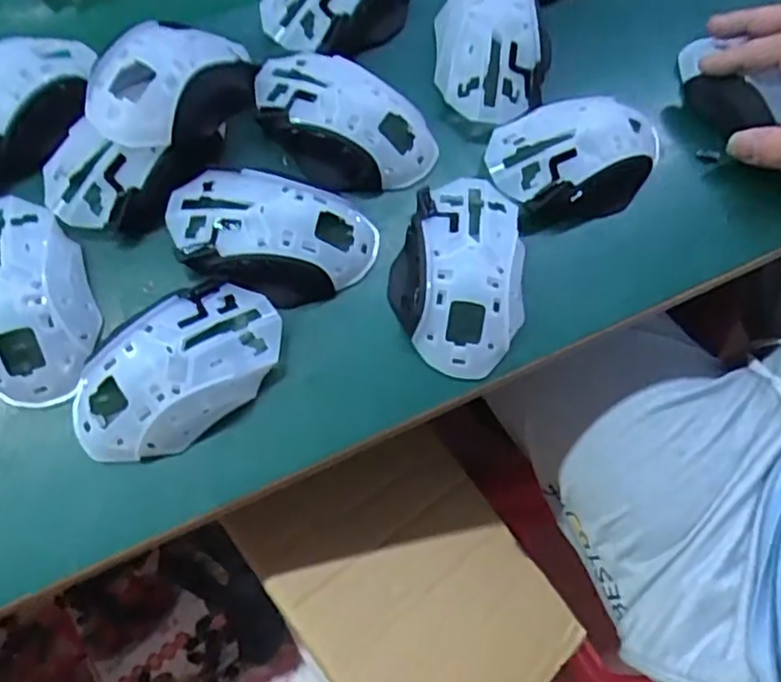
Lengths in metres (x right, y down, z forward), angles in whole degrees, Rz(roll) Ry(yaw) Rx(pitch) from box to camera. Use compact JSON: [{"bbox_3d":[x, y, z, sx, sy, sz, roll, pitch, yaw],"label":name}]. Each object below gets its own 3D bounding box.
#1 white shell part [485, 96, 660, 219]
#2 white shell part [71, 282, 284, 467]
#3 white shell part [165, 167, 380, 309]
[{"bbox_3d":[0.118,-0.114,0.402,0.110,0.030,0.068,-11,70,-6],"label":"white shell part"},{"bbox_3d":[-0.112,0.015,0.346,0.115,0.032,0.062,-40,76,-15],"label":"white shell part"},{"bbox_3d":[-0.070,-0.061,0.375,0.117,0.032,0.067,11,70,2],"label":"white shell part"}]

